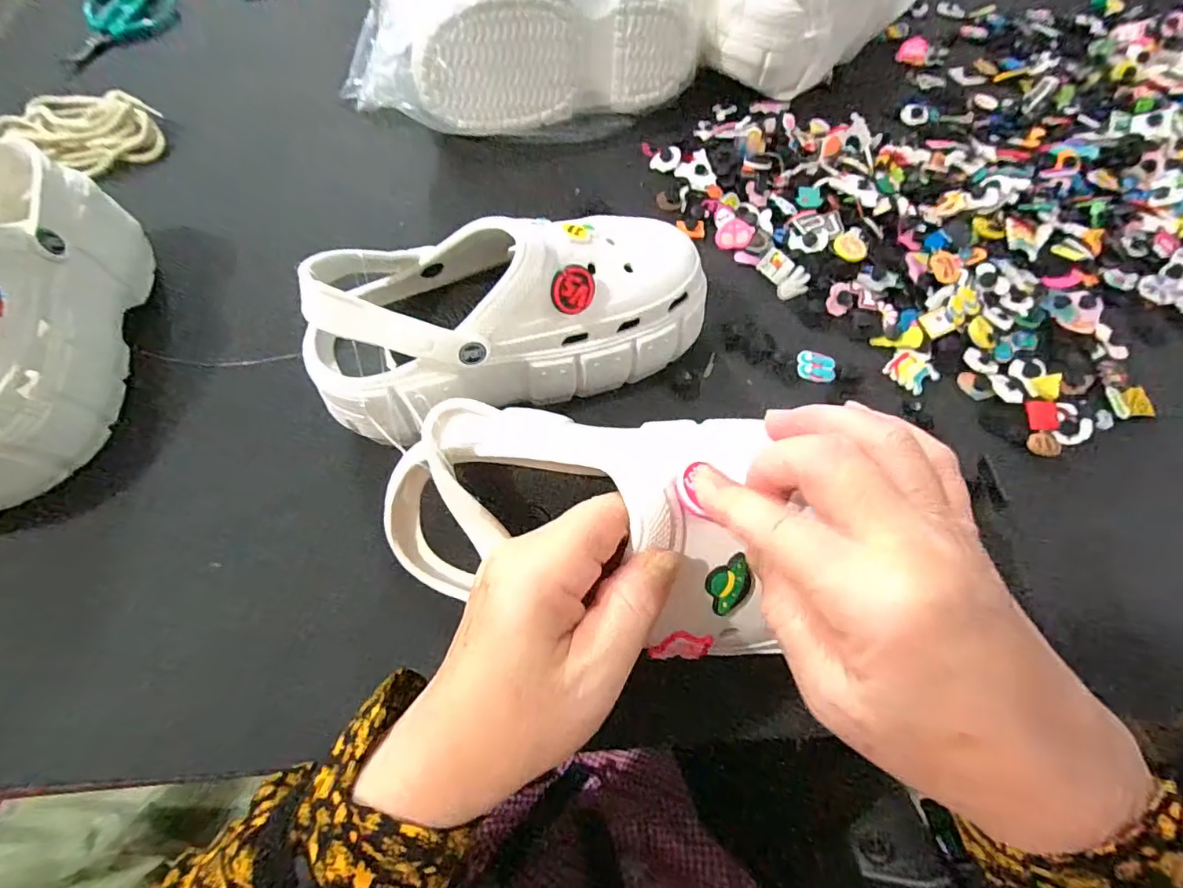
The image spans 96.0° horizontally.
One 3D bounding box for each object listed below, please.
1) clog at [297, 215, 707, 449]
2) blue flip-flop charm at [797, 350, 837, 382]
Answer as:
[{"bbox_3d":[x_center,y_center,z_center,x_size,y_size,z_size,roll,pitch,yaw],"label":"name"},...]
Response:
[{"bbox_3d":[-0.047,-0.083,0.335,0.246,0.111,0.095,-21,65,-11],"label":"clog"},{"bbox_3d":[0.165,-0.057,0.389,0.027,0.004,0.026,10,63,4],"label":"blue flip-flop charm"}]

